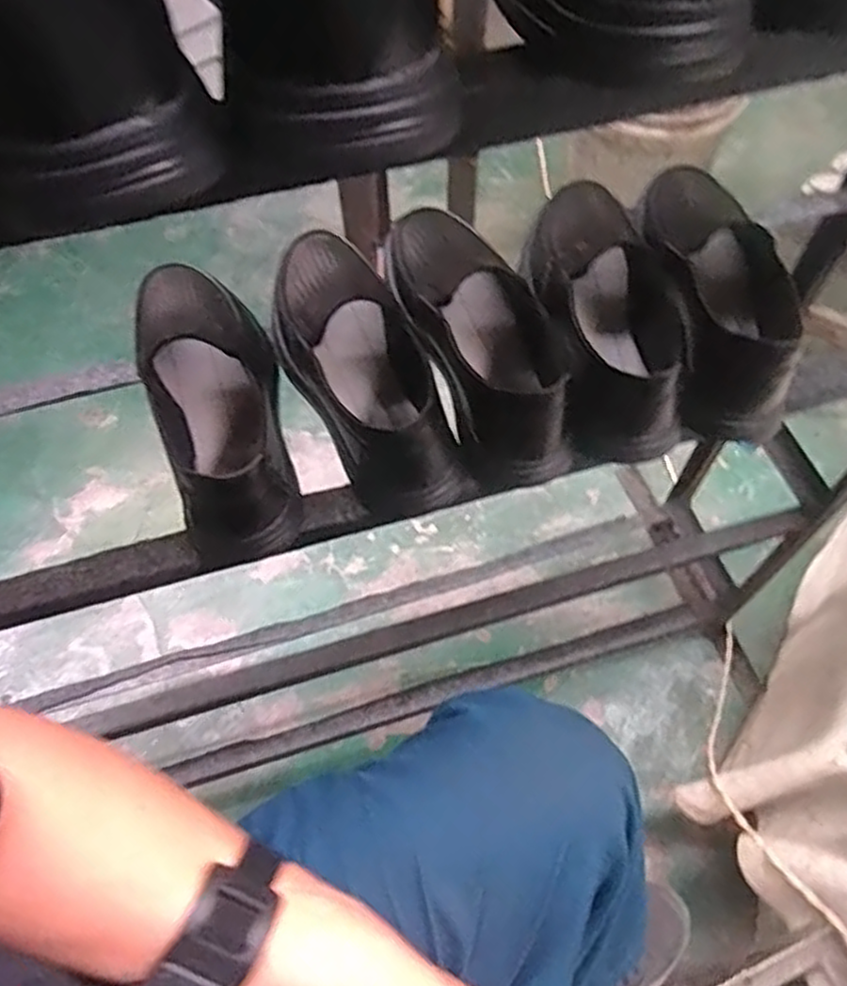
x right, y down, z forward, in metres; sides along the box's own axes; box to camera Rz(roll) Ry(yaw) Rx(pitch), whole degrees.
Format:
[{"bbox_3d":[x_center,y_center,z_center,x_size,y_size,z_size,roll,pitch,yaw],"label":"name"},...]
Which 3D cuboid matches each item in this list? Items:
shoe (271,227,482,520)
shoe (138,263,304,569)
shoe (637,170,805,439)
[{"bbox_3d":[-0.055,-0.104,0.561,0.094,0.079,0.263,-22,63,-11],"label":"shoe"},{"bbox_3d":[-0.152,-0.080,0.543,0.098,0.093,0.235,-17,62,-8],"label":"shoe"},{"bbox_3d":[0.219,-0.180,0.578,0.087,0.087,0.275,-1,61,0],"label":"shoe"}]

